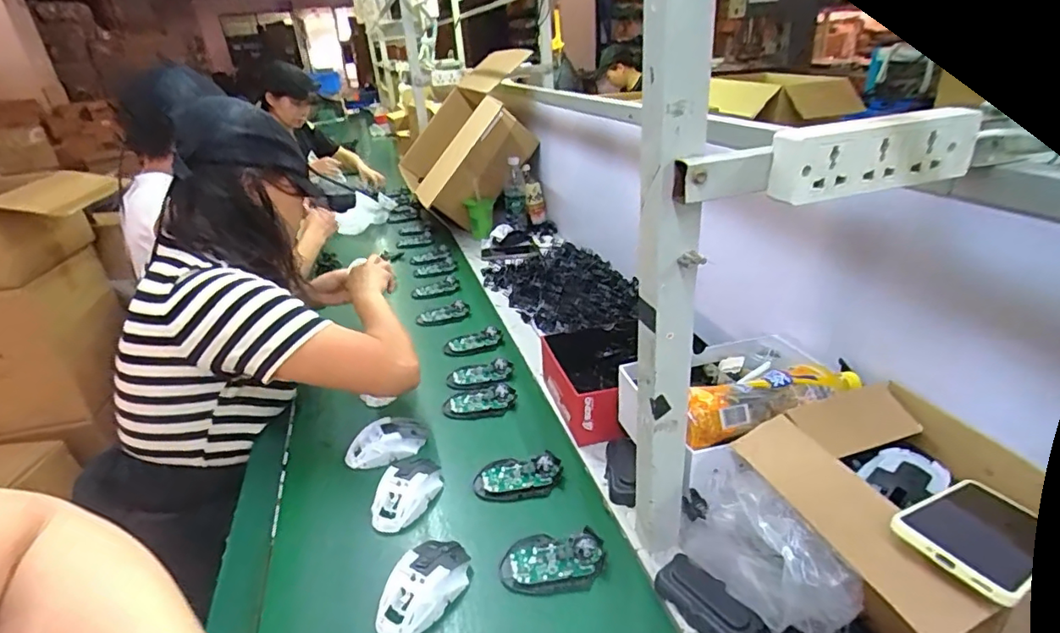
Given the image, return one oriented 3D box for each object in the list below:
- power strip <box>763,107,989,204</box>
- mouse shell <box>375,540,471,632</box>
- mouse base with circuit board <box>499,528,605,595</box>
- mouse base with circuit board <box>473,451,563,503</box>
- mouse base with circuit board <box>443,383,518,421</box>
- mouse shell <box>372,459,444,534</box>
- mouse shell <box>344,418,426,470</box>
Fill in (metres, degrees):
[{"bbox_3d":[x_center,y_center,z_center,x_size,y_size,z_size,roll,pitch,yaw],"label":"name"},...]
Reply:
[{"bbox_3d":[0.264,-0.126,0.417,0.159,0.054,0.031,-13,30,-10],"label":"power strip"},{"bbox_3d":[-0.114,0.289,0.582,0.064,0.040,0.113,9,31,29],"label":"mouse shell"},{"bbox_3d":[0.024,0.269,0.602,0.110,0.019,0.067,-4,27,8],"label":"mouse base with circuit board"},{"bbox_3d":[-0.016,0.213,0.720,0.114,0.019,0.065,-9,27,-2],"label":"mouse base with circuit board"},{"bbox_3d":[-0.081,0.138,0.880,0.116,0.015,0.061,-9,27,-4],"label":"mouse base with circuit board"},{"bbox_3d":[-0.160,0.227,0.710,0.064,0.038,0.117,8,31,28],"label":"mouse shell"},{"bbox_3d":[-0.213,0.186,0.800,0.111,0.041,0.067,-11,27,-7],"label":"mouse shell"}]

